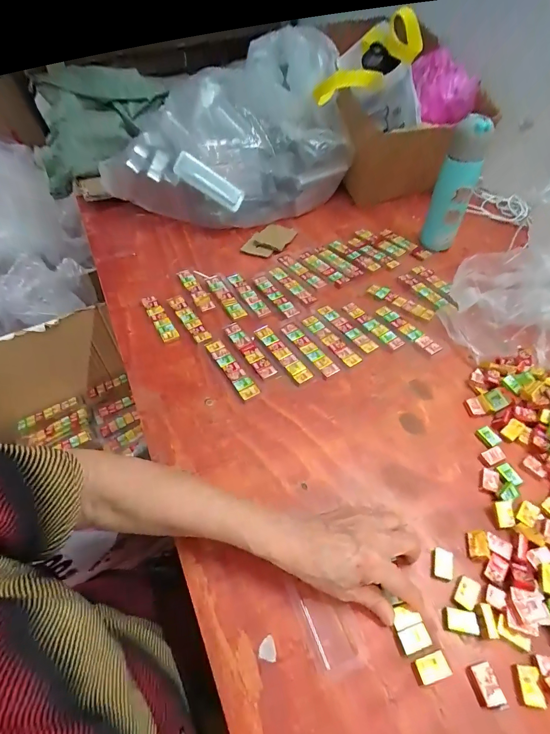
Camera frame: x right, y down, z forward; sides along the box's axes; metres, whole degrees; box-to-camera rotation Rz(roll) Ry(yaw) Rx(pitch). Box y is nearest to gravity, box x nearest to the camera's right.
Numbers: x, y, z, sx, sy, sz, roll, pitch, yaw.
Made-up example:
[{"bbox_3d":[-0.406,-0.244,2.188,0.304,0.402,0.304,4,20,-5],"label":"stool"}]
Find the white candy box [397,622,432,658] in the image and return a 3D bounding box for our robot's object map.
[{"bbox_3d":[0.122,0.238,0.309,0.026,0.006,0.017,-14,51,-9],"label":"white candy box"}]

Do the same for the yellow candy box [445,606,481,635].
[{"bbox_3d":[0.167,0.227,0.317,0.026,0.008,0.018,8,51,9],"label":"yellow candy box"}]

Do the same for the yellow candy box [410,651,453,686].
[{"bbox_3d":[0.131,0.252,0.296,0.028,0.009,0.017,-15,51,-10],"label":"yellow candy box"}]

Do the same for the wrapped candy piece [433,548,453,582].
[{"bbox_3d":[0.165,0.193,0.346,0.018,0.009,0.027,13,52,13],"label":"wrapped candy piece"}]

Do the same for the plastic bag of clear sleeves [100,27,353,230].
[{"bbox_3d":[-0.111,-0.489,0.758,0.491,0.253,0.320,-18,52,-12],"label":"plastic bag of clear sleeves"}]

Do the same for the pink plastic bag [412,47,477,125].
[{"bbox_3d":[0.362,-0.592,0.758,0.129,0.119,0.072,-22,53,-16],"label":"pink plastic bag"}]

